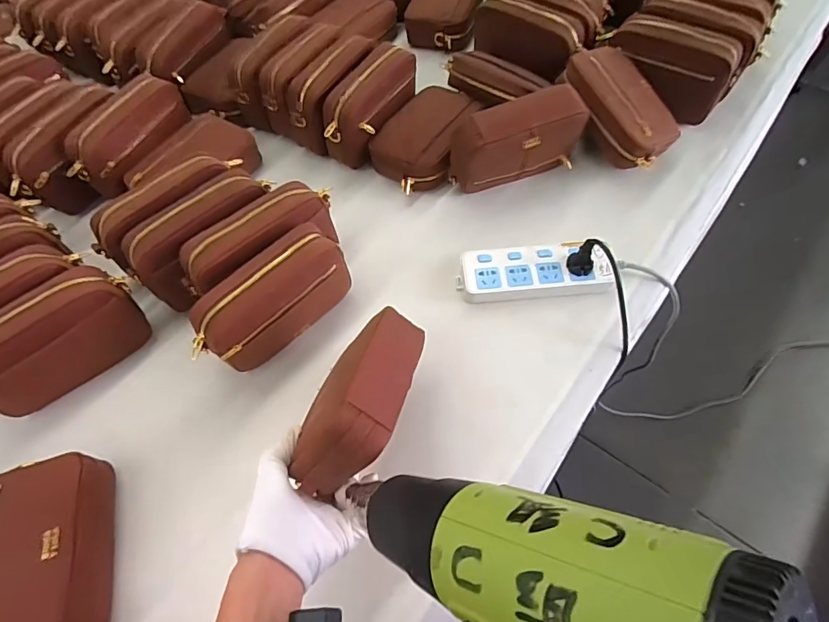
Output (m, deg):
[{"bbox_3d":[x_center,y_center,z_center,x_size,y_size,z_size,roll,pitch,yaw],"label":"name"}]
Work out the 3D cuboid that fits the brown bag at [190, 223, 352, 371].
[{"bbox_3d":[-0.175,-0.011,0.582,0.073,0.111,0.200,36,68,21],"label":"brown bag"}]

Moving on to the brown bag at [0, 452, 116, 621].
[{"bbox_3d":[-0.388,0.259,0.489,0.127,0.073,0.190,-15,60,-6],"label":"brown bag"}]

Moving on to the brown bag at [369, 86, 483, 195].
[{"bbox_3d":[0.021,-0.280,0.764,0.125,0.064,0.198,29,65,18],"label":"brown bag"}]

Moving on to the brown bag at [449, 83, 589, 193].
[{"bbox_3d":[0.149,-0.248,0.688,0.188,0.117,0.066,-15,60,-6],"label":"brown bag"}]

